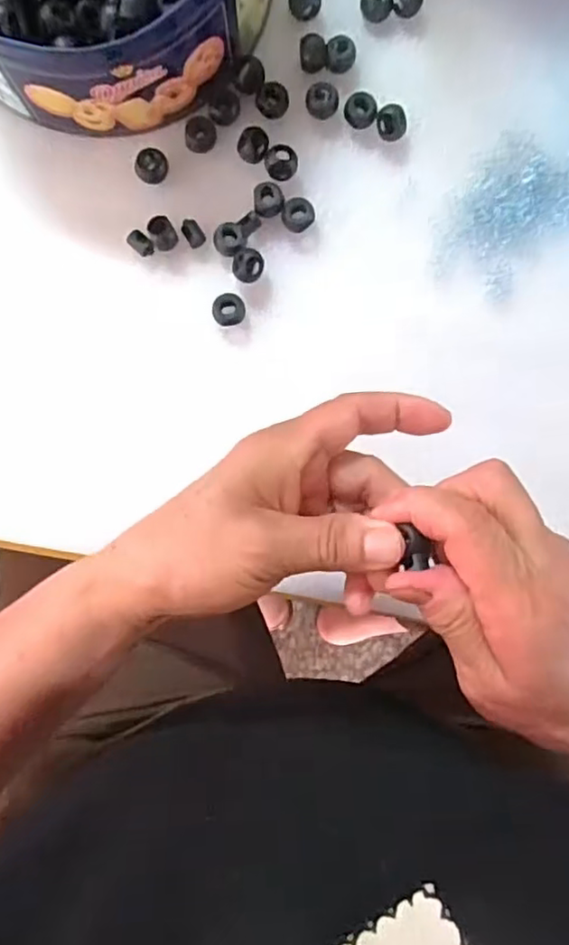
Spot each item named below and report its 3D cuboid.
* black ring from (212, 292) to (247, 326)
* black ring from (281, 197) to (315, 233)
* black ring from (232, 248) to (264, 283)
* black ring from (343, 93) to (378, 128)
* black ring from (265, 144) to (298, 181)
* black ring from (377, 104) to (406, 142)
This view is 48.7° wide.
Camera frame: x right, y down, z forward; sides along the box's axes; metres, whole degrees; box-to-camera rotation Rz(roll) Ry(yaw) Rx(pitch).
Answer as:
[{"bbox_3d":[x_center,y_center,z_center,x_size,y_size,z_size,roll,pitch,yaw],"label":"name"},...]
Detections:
[{"bbox_3d":[-0.030,-0.089,0.345,0.018,0.012,0.016,-17,89,0],"label":"black ring"},{"bbox_3d":[0.008,-0.141,0.346,0.016,0.010,0.016,0,89,0],"label":"black ring"},{"bbox_3d":[-0.020,-0.112,0.343,0.017,0.013,0.015,-14,89,0],"label":"black ring"},{"bbox_3d":[0.042,-0.200,0.348,0.017,0.010,0.015,8,89,0],"label":"black ring"},{"bbox_3d":[-0.001,-0.169,0.343,0.017,0.007,0.020,29,90,0],"label":"black ring"},{"bbox_3d":[0.058,-0.191,0.345,0.016,0.014,0.016,0,89,0],"label":"black ring"}]

